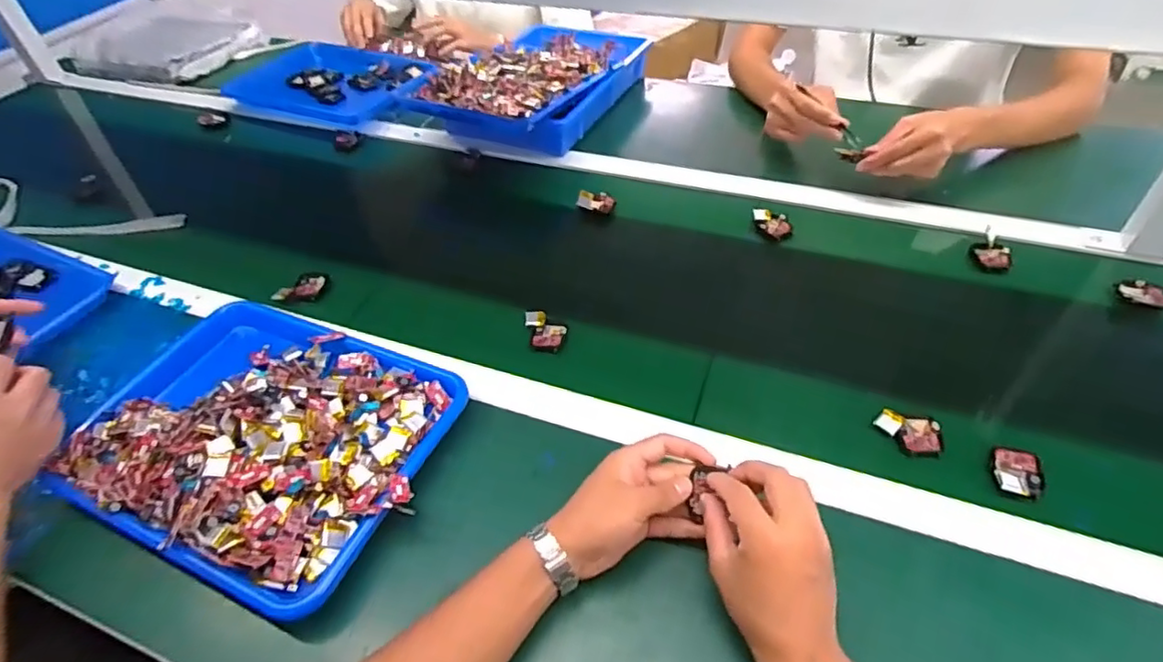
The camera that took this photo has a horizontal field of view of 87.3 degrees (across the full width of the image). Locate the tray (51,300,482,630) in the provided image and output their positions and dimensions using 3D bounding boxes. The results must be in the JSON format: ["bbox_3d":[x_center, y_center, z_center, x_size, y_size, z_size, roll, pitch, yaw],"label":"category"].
[{"bbox_3d":[-0.301,0.088,0.580,0.343,0.065,0.264,17,50,20],"label":"tray"}]

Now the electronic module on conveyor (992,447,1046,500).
[{"bbox_3d":[0.374,0.121,0.523,0.038,0.010,0.046,14,49,18],"label":"electronic module on conveyor"}]

